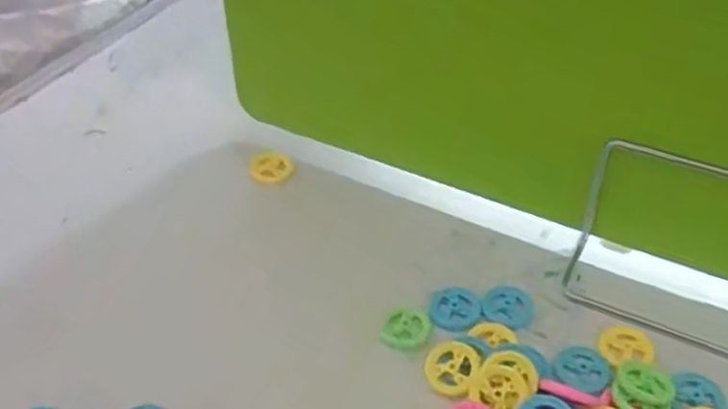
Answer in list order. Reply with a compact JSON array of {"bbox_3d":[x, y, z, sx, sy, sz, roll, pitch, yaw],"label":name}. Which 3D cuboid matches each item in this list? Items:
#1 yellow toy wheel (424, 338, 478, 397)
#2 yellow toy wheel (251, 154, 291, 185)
[{"bbox_3d":[0.048,0.088,0.412,0.028,0.005,0.031,15,62,25],"label":"yellow toy wheel"},{"bbox_3d":[-0.066,-0.026,0.544,0.027,0.006,0.028,-2,43,2],"label":"yellow toy wheel"}]

